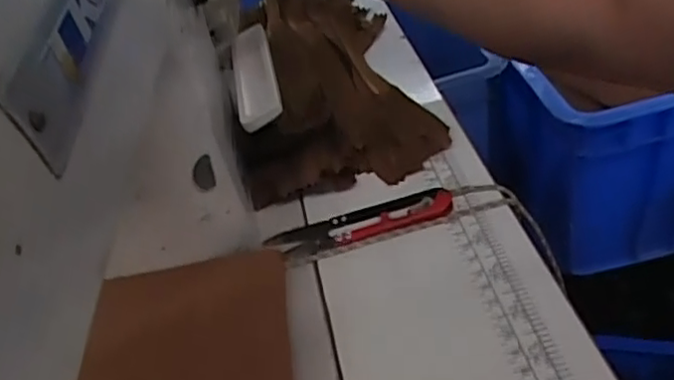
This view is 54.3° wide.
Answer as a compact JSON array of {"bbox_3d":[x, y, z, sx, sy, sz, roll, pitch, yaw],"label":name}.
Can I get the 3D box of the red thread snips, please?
[{"bbox_3d":[0.013,0.016,0.366,0.104,0.010,0.023,-15,40,-1],"label":"red thread snips"}]

